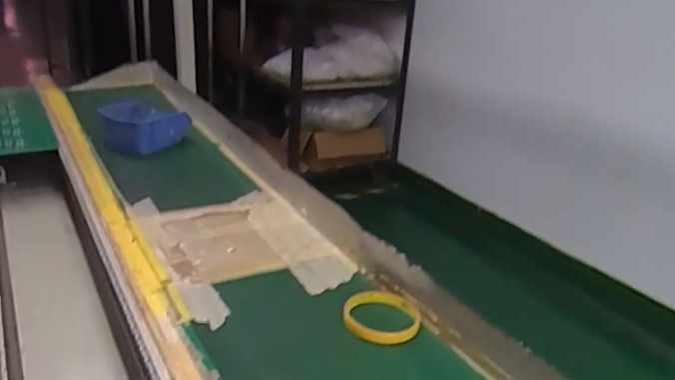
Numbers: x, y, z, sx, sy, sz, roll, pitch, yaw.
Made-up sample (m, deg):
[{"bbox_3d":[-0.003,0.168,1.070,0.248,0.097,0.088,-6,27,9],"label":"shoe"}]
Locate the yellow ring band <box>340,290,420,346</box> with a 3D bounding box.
[{"bbox_3d":[0.051,0.141,0.640,0.086,0.010,0.091,6,22,6],"label":"yellow ring band"}]

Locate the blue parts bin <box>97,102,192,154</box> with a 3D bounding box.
[{"bbox_3d":[-0.423,-0.139,1.209,0.177,0.066,0.143,22,29,34],"label":"blue parts bin"}]

